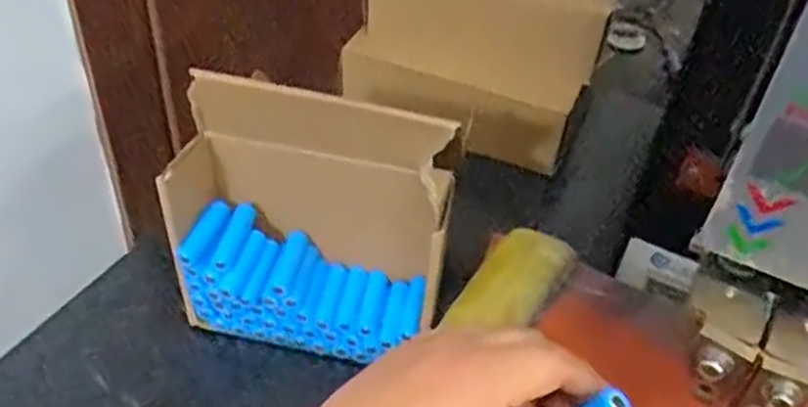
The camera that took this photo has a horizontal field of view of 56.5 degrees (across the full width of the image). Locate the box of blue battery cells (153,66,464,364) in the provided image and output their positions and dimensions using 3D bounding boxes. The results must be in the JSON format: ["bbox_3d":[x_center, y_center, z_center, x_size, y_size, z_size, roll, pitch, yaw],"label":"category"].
[{"bbox_3d":[-0.058,0.009,0.480,0.170,0.171,0.081,6,41,3],"label":"box of blue battery cells"}]

